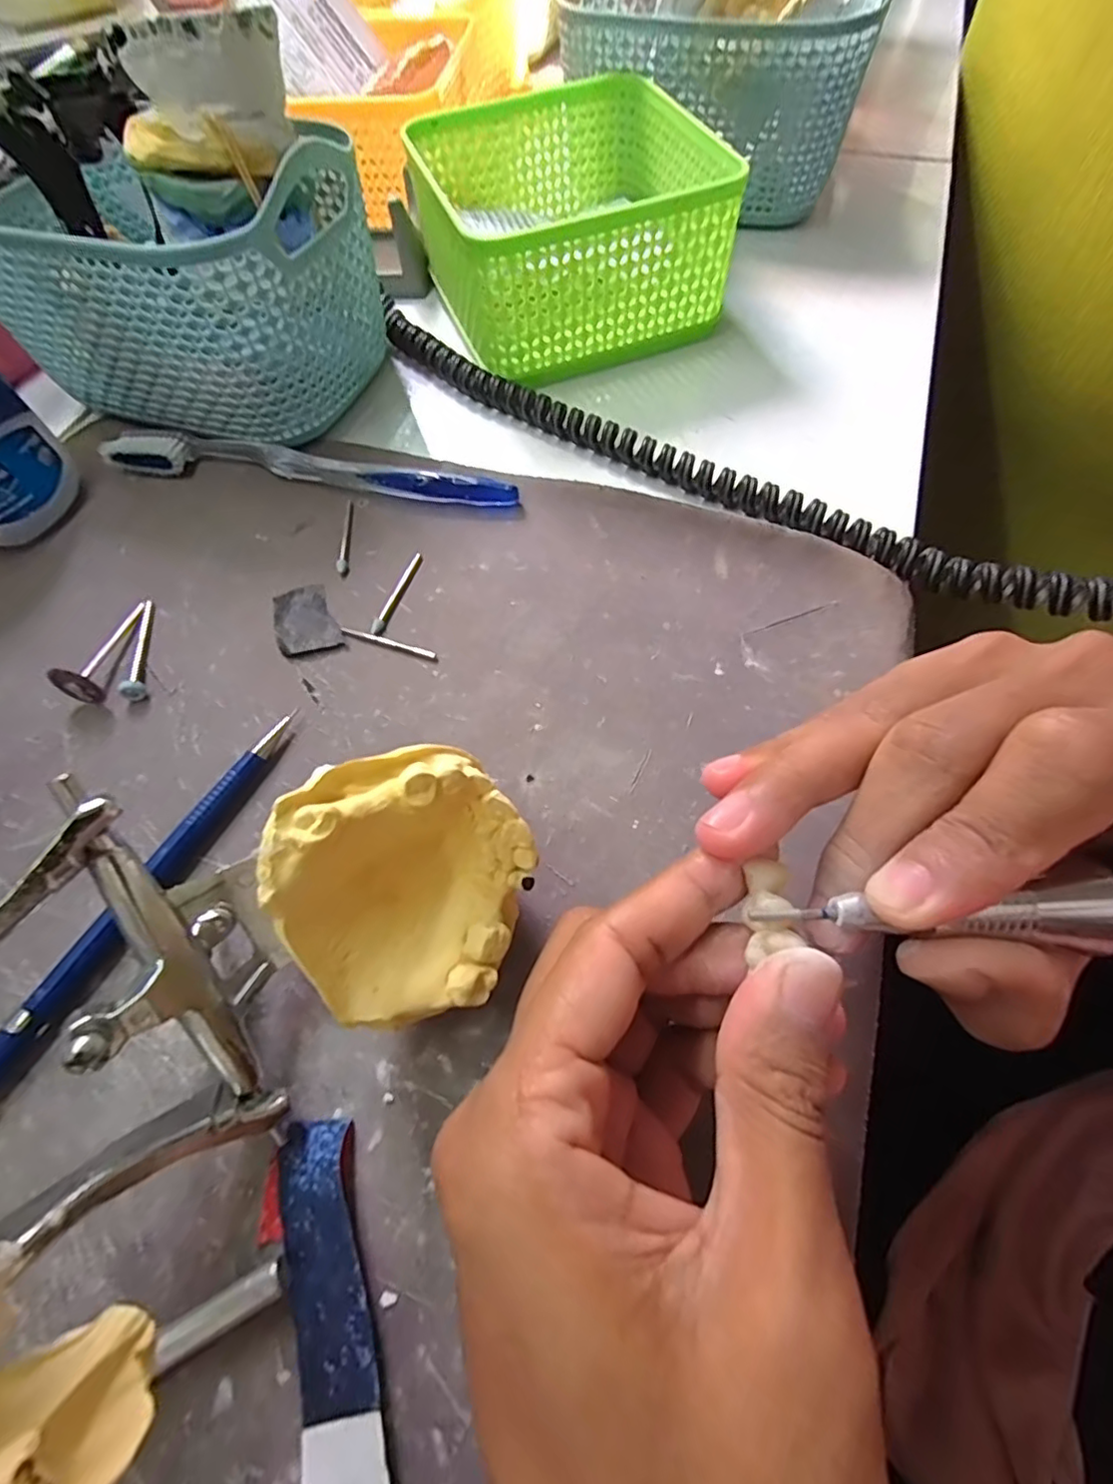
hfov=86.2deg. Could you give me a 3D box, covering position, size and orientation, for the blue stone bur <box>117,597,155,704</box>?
[{"bbox_3d":[-0.158,-0.037,0.225,0.006,0.008,0.048,-14,64,-5],"label":"blue stone bur"}]

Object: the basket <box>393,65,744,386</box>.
[{"bbox_3d":[0.006,-0.255,0.297,0.124,0.063,0.130,-19,64,-7],"label":"basket"}]

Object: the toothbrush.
[{"bbox_3d":[-0.108,-0.121,0.263,0.187,0.011,0.019,9,64,7],"label":"toothbrush"}]

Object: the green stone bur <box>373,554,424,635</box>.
[{"bbox_3d":[-0.063,-0.059,0.234,0.006,0.004,0.041,15,65,10],"label":"green stone bur"}]

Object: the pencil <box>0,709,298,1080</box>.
[{"bbox_3d":[-0.123,0.043,0.180,0.009,0.012,0.128,26,67,14],"label":"pencil"}]

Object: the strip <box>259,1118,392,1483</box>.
[{"bbox_3d":[-0.052,0.128,0.134,0.024,0.005,0.074,-29,61,7],"label":"strip"}]

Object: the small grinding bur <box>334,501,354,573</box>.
[{"bbox_3d":[-0.088,-0.088,0.249,0.005,0.004,0.042,-4,63,1],"label":"small grinding bur"}]

